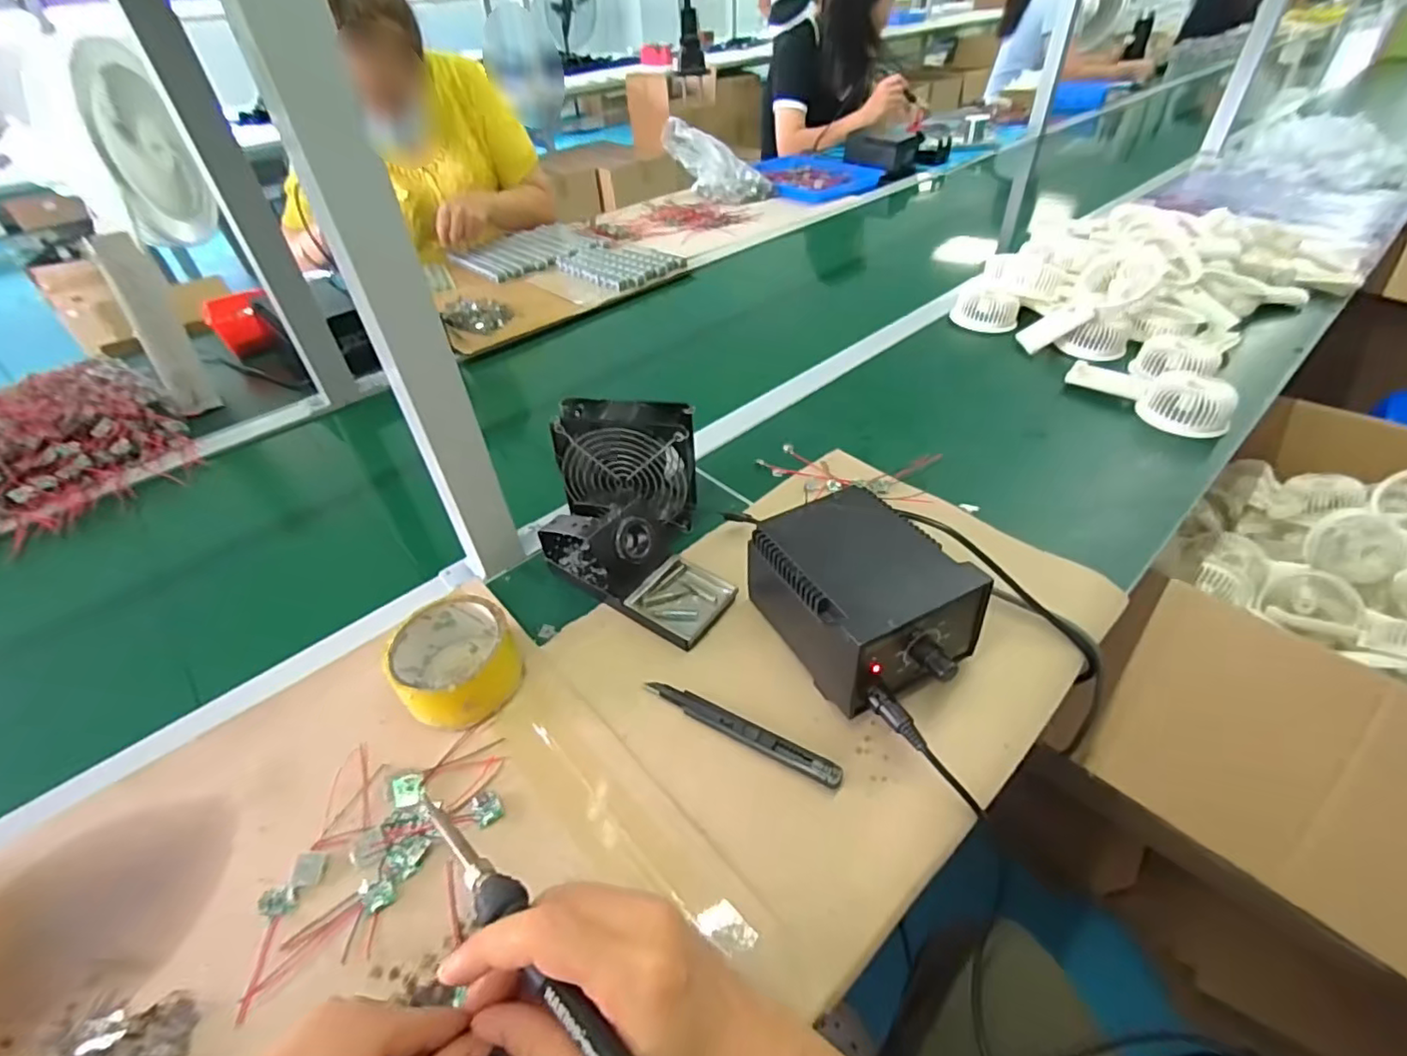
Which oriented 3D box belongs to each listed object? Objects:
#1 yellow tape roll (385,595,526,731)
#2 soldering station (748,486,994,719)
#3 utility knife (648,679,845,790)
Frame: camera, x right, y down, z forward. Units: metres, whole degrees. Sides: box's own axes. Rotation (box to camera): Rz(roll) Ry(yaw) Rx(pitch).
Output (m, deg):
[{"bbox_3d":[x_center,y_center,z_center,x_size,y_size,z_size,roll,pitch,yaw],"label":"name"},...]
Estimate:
[{"bbox_3d":[-0.184,0.100,0.452,0.085,0.049,0.083,-3,42,3],"label":"yellow tape roll"},{"bbox_3d":[0.118,0.052,0.454,0.115,0.085,0.158,-23,45,-19],"label":"soldering station"},{"bbox_3d":[0.024,0.140,0.420,0.146,0.008,0.017,19,48,25],"label":"utility knife"}]

